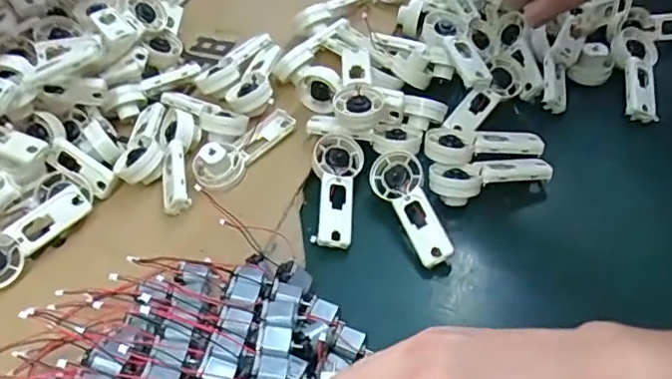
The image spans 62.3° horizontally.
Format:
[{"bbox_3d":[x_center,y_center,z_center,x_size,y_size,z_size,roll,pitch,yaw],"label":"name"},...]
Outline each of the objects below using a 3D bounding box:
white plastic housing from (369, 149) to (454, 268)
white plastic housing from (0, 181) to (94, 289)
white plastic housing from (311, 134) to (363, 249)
[{"bbox_3d":[0.058,0.013,0.409,0.036,0.016,0.091,-30,59,14],"label":"white plastic housing"},{"bbox_3d":[-0.224,0.030,0.405,0.098,0.038,0.024,-44,20,-21],"label":"white plastic housing"},{"bbox_3d":[0.001,-0.001,0.423,0.037,0.022,0.091,-2,51,4],"label":"white plastic housing"}]

